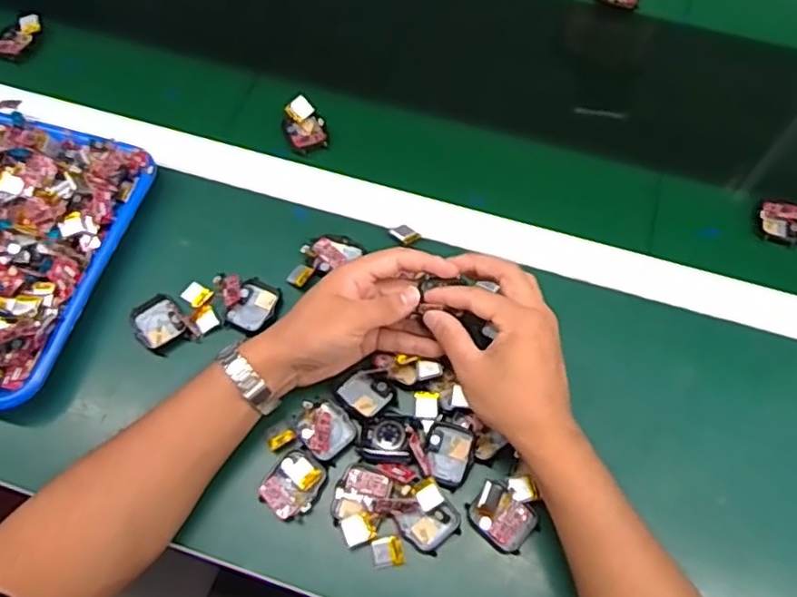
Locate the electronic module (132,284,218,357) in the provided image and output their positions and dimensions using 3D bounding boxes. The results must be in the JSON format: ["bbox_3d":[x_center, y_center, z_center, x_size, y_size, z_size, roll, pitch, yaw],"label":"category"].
[{"bbox_3d":[-0.186,0.016,0.531,0.065,0.012,0.046,-24,67,-11],"label":"electronic module"}]

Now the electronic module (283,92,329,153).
[{"bbox_3d":[-0.092,-0.169,0.613,0.038,0.014,0.059,-20,66,-9],"label":"electronic module"}]

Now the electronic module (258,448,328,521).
[{"bbox_3d":[-0.078,0.138,0.472,0.039,0.013,0.047,29,68,13],"label":"electronic module"}]

